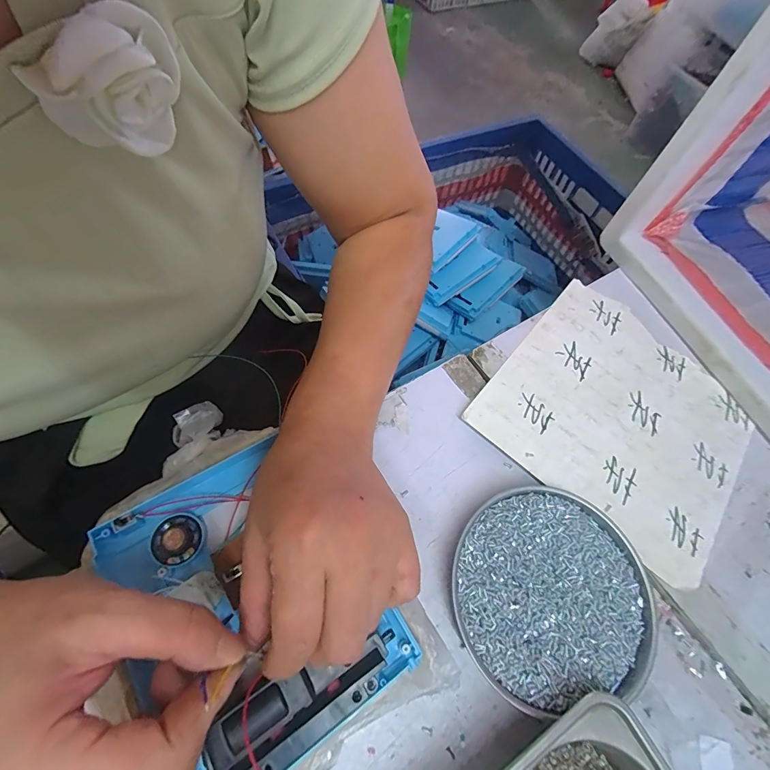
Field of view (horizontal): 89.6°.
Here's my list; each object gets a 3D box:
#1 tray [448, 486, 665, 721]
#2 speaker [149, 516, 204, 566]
[{"bbox_3d":[0.116,0.141,0.271,0.136,0.019,0.126,-3,60,-6],"label":"tray"},{"bbox_3d":[-0.128,0.094,0.235,0.029,0.009,0.027,3,63,-5],"label":"speaker"}]

